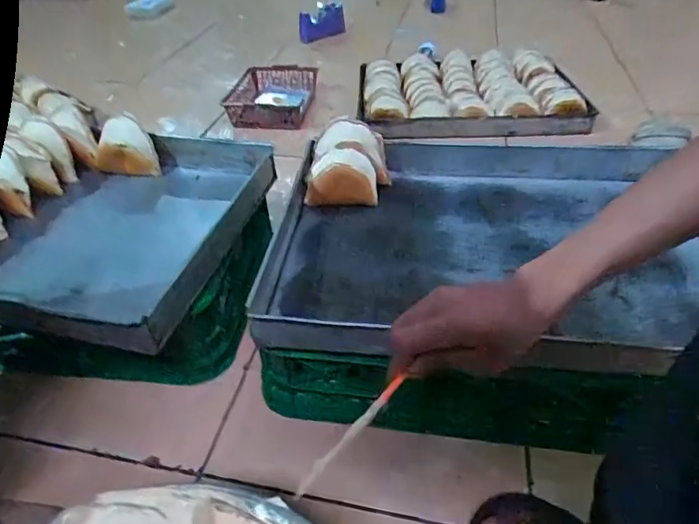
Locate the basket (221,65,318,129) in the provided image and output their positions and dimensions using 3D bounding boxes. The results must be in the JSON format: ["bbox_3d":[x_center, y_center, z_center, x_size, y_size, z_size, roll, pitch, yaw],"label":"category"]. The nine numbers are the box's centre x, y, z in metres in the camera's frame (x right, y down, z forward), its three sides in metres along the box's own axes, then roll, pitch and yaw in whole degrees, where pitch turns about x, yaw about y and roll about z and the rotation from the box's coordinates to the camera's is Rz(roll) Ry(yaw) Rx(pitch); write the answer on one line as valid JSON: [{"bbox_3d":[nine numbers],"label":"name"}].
[{"bbox_3d":[-0.235,-0.487,1.419,0.242,0.088,0.286,3,42,6],"label":"basket"}]

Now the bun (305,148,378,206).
[{"bbox_3d":[-0.012,-0.136,0.766,0.112,0.068,0.088,1,42,4],"label":"bun"}]

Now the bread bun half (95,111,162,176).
[{"bbox_3d":[-0.395,-0.207,0.843,0.100,0.084,0.059,0,42,3],"label":"bread bun half"}]

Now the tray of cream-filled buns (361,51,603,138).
[{"bbox_3d":[0.326,-0.524,1.397,0.602,0.081,0.501,-2,42,0],"label":"tray of cream-filled buns"}]

